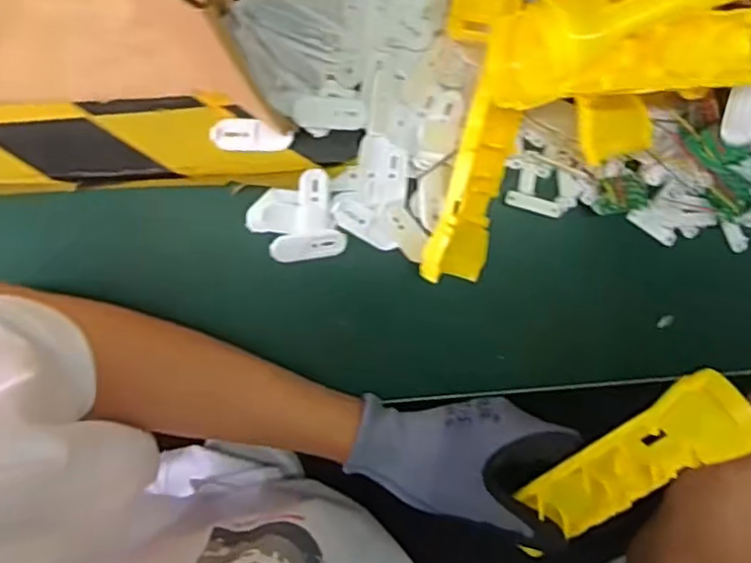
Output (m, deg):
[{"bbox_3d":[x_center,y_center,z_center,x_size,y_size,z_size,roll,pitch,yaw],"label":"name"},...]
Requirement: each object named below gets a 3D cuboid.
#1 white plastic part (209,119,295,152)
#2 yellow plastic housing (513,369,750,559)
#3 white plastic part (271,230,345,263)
[{"bbox_3d":[-0.080,-0.095,0.425,0.052,0.012,0.020,2,94,-4],"label":"white plastic part"},{"bbox_3d":[0.140,0.107,0.376,0.045,0.018,0.151,41,116,-9],"label":"yellow plastic housing"},{"bbox_3d":[-0.045,-0.024,0.439,0.050,0.004,0.018,-8,94,-4],"label":"white plastic part"}]

